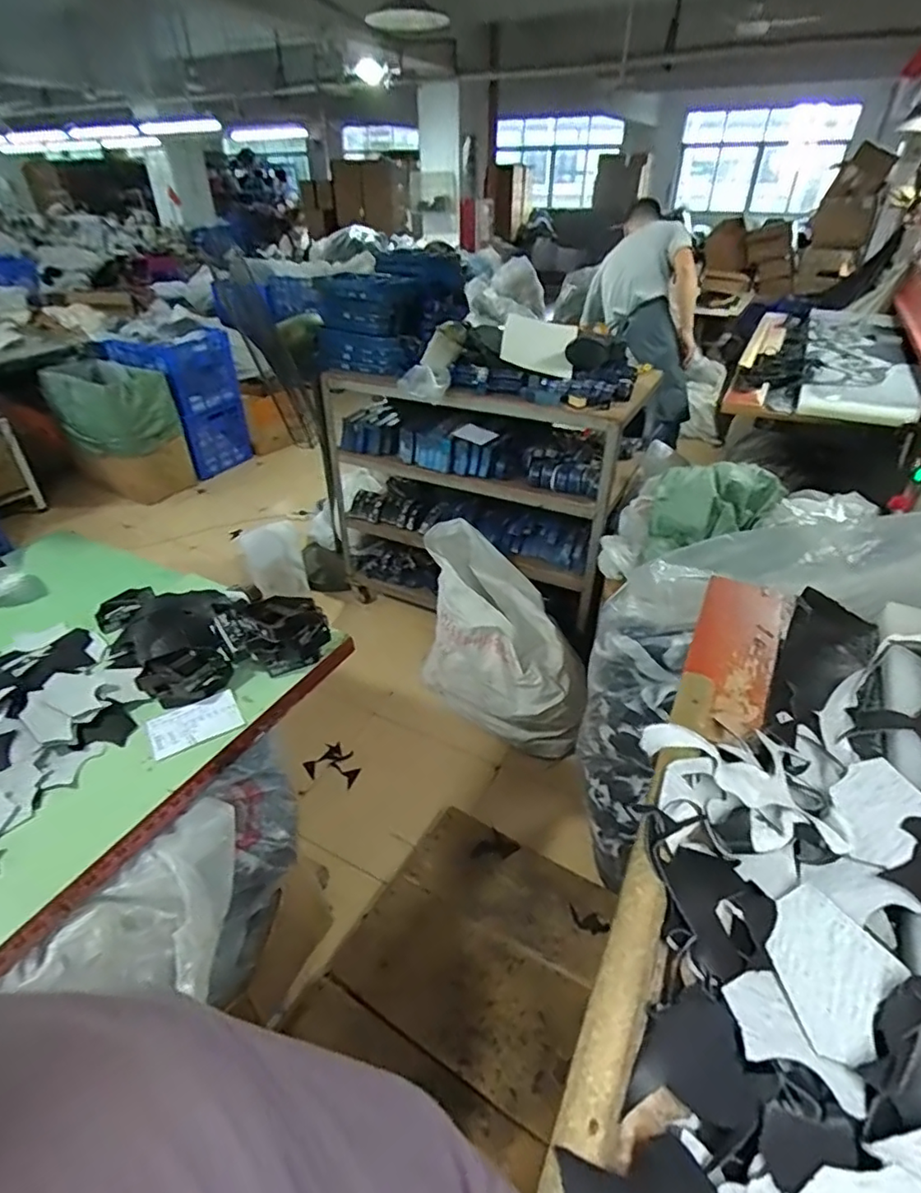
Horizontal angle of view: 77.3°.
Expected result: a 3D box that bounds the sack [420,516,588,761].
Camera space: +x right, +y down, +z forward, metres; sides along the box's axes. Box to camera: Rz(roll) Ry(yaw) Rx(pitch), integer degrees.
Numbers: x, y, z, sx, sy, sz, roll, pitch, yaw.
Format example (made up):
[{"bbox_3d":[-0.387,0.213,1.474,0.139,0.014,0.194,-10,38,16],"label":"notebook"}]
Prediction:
[{"bbox_3d":[0.116,0.158,1.983,0.417,0.551,0.649,-17,43,-19],"label":"sack"}]

